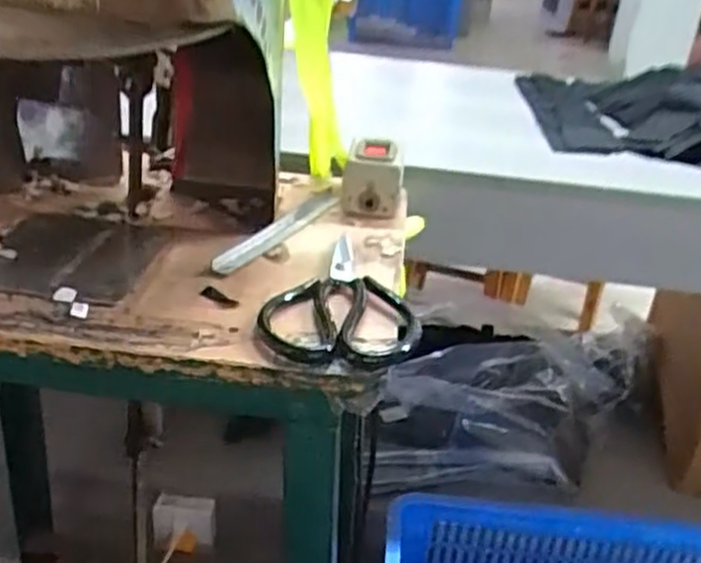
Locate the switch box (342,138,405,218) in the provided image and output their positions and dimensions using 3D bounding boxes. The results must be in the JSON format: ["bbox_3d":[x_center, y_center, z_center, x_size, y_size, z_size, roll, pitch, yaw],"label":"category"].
[{"bbox_3d":[0.022,-0.096,0.673,0.055,0.059,0.055,6,28,-1],"label":"switch box"}]

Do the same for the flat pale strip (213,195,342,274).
[{"bbox_3d":[-0.058,-0.045,0.624,0.022,0.011,0.188,17,30,19],"label":"flat pale strip"}]

